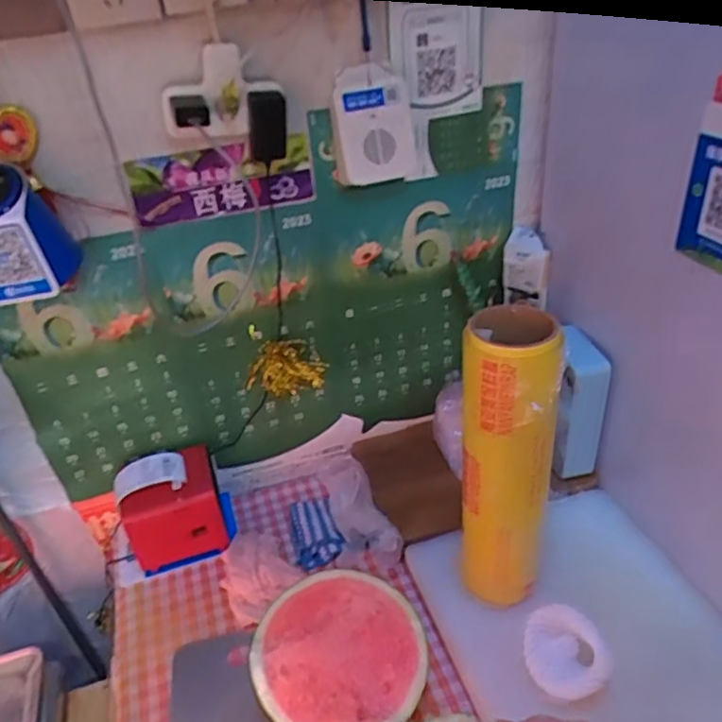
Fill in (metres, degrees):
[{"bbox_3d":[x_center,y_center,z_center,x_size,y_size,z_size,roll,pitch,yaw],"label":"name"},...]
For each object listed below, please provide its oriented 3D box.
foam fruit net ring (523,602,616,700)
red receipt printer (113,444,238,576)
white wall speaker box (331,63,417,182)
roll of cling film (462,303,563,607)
[{"bbox_3d":[0.216,0.305,0.659,0.075,0.035,0.088,-20,36,-20],"label":"foam fruit net ring"},{"bbox_3d":[-0.261,0.201,0.885,0.134,0.123,0.119,-15,35,-14],"label":"red receipt printer"},{"bbox_3d":[0.017,-0.295,0.783,0.100,0.126,0.046,-2,34,5],"label":"white wall speaker box"},{"bbox_3d":[0.161,0.112,0.685,0.092,0.337,0.100,2,34,11],"label":"roll of cling film"}]

